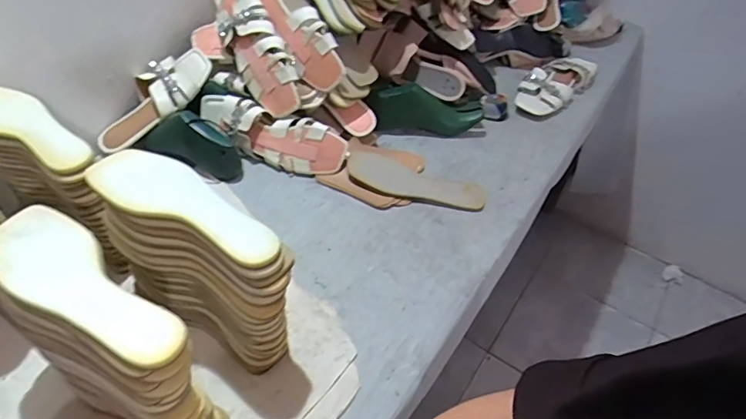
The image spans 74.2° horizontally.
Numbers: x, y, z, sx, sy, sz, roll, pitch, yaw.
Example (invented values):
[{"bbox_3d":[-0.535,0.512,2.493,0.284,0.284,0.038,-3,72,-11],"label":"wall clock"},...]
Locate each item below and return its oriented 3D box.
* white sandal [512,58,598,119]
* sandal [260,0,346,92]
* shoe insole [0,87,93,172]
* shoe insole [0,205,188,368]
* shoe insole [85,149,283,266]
[{"bbox_3d":[0.406,-0.278,1.091,0.102,0.057,0.259,36,53,25],"label":"white sandal"},{"bbox_3d":[-0.136,-0.317,0.869,0.236,0.096,0.052,51,54,-4],"label":"sandal"},{"bbox_3d":[-0.445,-0.107,0.631,0.233,0.012,0.076,27,50,19],"label":"shoe insole"},{"bbox_3d":[-0.274,0.068,0.455,0.247,0.012,0.079,31,51,22],"label":"shoe insole"},{"bbox_3d":[-0.202,-0.011,0.538,0.234,0.020,0.072,21,48,14],"label":"shoe insole"}]

